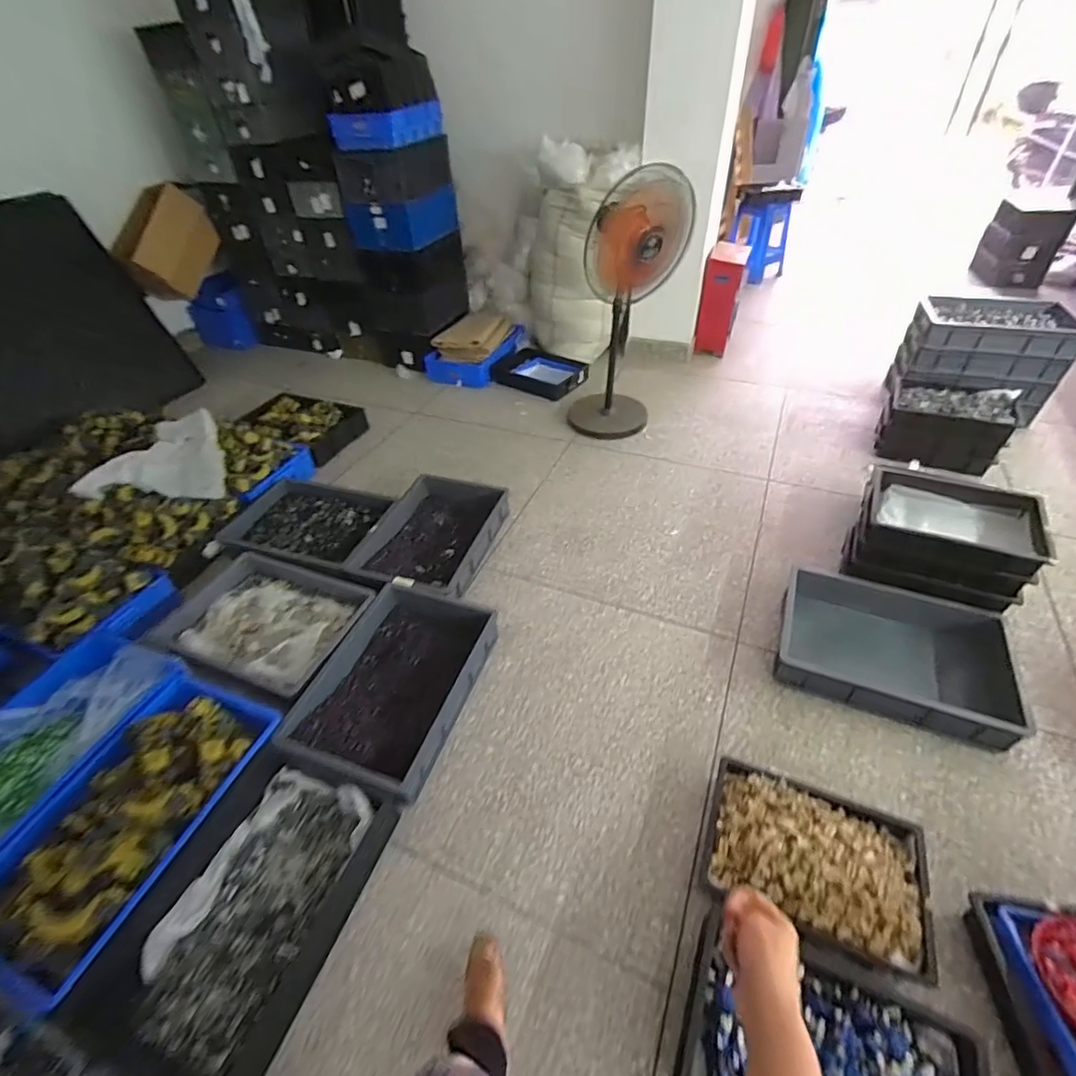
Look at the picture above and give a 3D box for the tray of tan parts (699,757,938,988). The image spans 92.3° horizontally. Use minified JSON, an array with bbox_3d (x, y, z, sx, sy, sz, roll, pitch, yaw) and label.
[{"bbox_3d":[0.611,0.697,1.145,0.444,0.145,0.318,12,45,17],"label":"tray of tan parts"}]

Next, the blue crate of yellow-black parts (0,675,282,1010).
[{"bbox_3d":[-1.002,0.660,1.263,0.378,0.132,0.685,15,45,19],"label":"blue crate of yellow-black parts"}]

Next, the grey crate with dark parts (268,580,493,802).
[{"bbox_3d":[-0.417,0.424,1.561,0.427,0.113,0.604,13,45,17],"label":"grey crate with dark parts"}]

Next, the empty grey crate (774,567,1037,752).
[{"bbox_3d":[1.027,0.318,1.499,0.589,0.124,0.400,16,46,21],"label":"empty grey crate"}]

